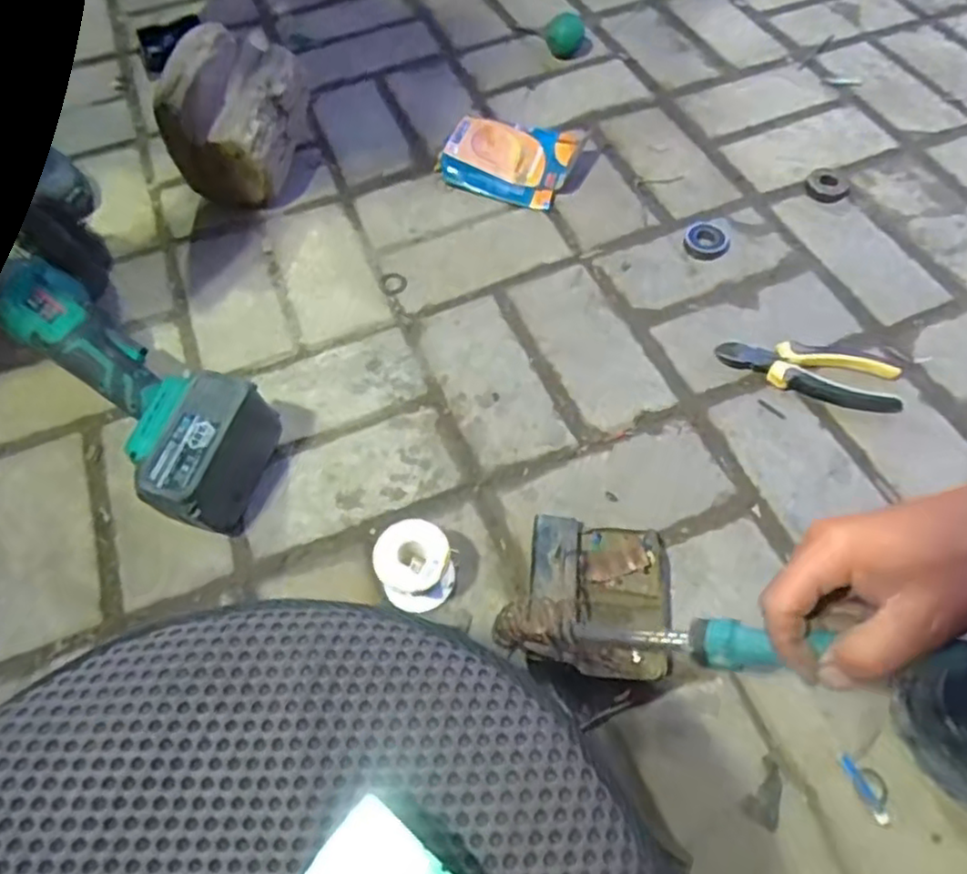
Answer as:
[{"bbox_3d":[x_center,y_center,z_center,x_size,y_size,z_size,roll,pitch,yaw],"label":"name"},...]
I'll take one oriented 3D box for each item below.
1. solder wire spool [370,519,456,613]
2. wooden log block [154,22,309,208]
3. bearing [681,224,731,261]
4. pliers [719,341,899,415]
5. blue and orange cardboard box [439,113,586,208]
[{"bbox_3d":[-0.051,0.096,0.511,0.053,0.058,0.054,-1,61,2],"label":"solder wire spool"},{"bbox_3d":[-0.256,-0.340,0.728,0.106,0.132,0.154,9,61,8],"label":"wooden log block"},{"bbox_3d":[0.227,-0.198,0.695,0.044,0.013,0.043,14,62,10],"label":"bearing"},{"bbox_3d":[0.293,-0.064,0.615,0.157,0.018,0.057,14,62,10],"label":"pliers"},{"bbox_3d":[0.031,-0.318,0.763,0.138,0.025,0.119,15,62,11],"label":"blue and orange cardboard box"}]

